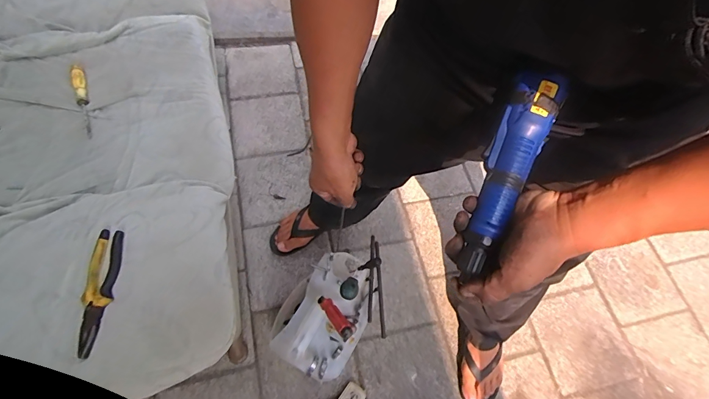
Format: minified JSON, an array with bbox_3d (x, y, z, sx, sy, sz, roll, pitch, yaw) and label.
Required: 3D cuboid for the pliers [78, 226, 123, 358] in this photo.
[{"bbox_3d":[-0.408,0.141,0.602,0.055,0.015,0.200,-3,62,-5],"label":"pliers"}]

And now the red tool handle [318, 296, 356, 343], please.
[{"bbox_3d":[-0.036,0.205,0.673,0.025,0.021,0.114,-33,35,-17],"label":"red tool handle"}]

